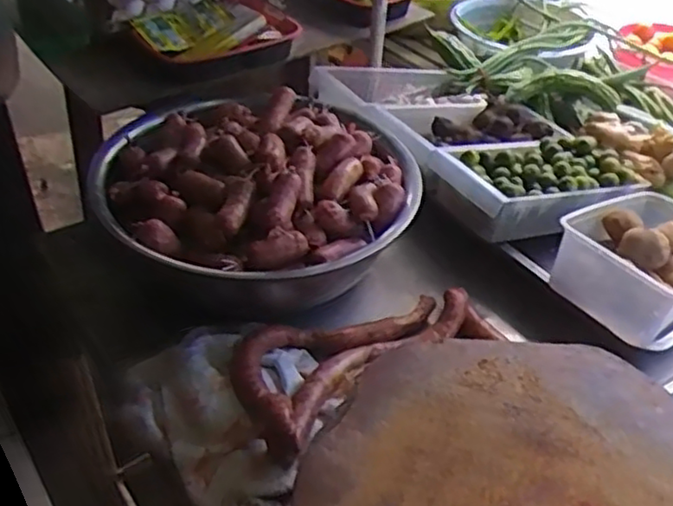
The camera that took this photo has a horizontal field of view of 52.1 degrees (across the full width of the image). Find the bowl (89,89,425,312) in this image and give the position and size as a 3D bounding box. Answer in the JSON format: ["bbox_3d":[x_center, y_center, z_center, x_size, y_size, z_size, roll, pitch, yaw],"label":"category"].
[{"bbox_3d":[-0.092,-0.083,0.830,0.365,0.125,0.367,-2,41,-5],"label":"bowl"}]

